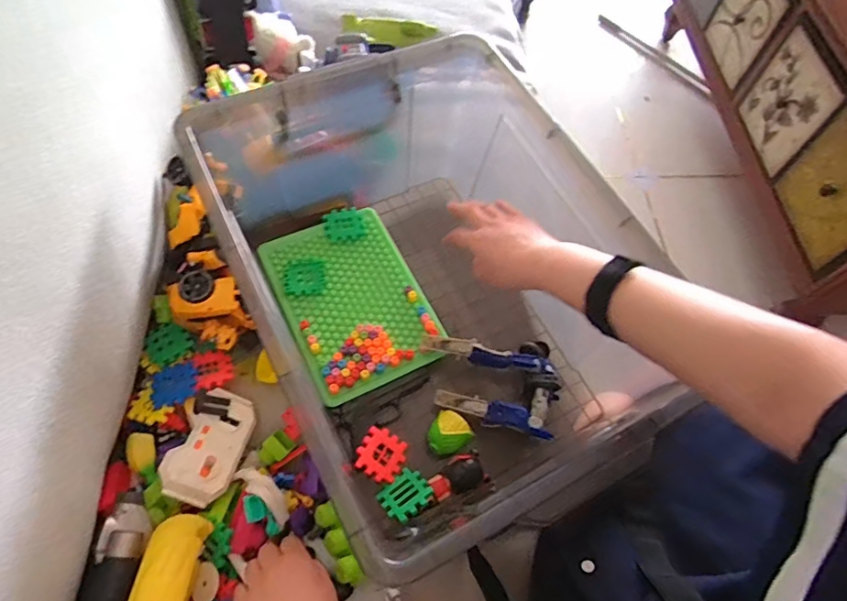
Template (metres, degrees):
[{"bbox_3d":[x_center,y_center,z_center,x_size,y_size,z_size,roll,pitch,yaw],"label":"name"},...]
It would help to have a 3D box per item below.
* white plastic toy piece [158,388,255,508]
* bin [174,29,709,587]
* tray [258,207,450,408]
[{"bbox_3d":[-0.236,0.159,0.569,0.074,0.028,0.123,27,49,-21],"label":"white plastic toy piece"},{"bbox_3d":[-0.018,-0.051,0.621,0.373,0.254,0.552,-25,66,-16],"label":"bin"},{"bbox_3d":[-0.092,-0.004,0.677,0.171,0.021,0.246,-24,65,-15],"label":"tray"}]

